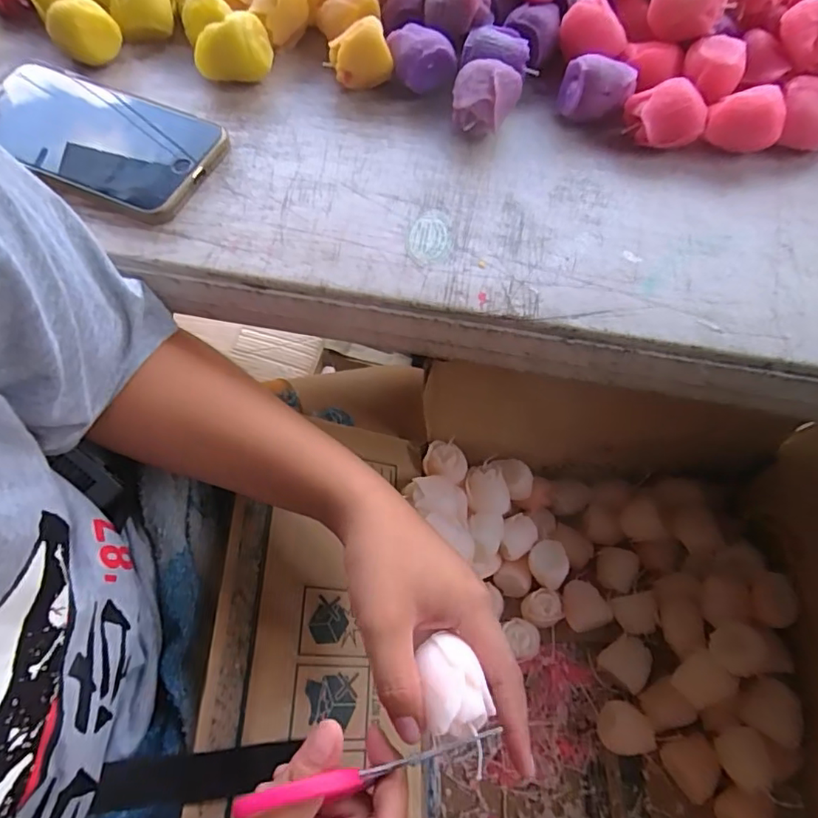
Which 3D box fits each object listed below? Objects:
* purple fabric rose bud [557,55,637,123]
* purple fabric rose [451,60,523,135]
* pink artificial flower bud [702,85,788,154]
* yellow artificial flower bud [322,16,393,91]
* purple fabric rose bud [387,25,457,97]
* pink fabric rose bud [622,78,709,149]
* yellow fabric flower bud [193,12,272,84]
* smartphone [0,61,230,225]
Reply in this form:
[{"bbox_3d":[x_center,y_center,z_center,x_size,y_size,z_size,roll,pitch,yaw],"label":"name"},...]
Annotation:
[{"bbox_3d":[0.117,-0.199,0.336,0.043,0.029,0.023,14,65,5],"label":"purple fabric rose bud"},{"bbox_3d":[0.047,-0.190,0.332,0.039,0.030,0.033,11,65,4],"label":"purple fabric rose"},{"bbox_3d":[0.202,-0.177,0.328,0.043,0.027,0.027,12,65,4],"label":"pink artificial flower bud"},{"bbox_3d":[-0.032,-0.225,0.347,0.036,0.031,0.024,-23,67,-11],"label":"yellow artificial flower bud"},{"bbox_3d":[0.009,-0.225,0.348,0.043,0.028,0.031,5,65,1],"label":"purple fabric rose bud"},{"bbox_3d":[0.157,-0.180,0.330,0.032,0.028,0.038,-24,68,-12],"label":"pink fabric rose bud"},{"bbox_3d":[-0.114,-0.231,0.349,0.049,0.034,0.027,-16,66,-8],"label":"yellow fabric flower bud"},{"bbox_3d":[-0.198,-0.170,0.332,0.167,0.011,0.081,25,67,10],"label":"smartphone"}]

